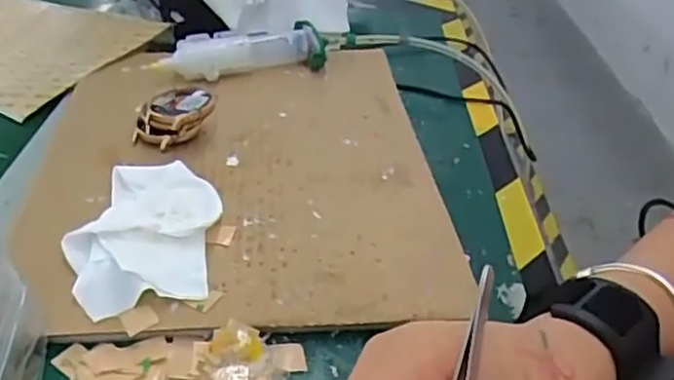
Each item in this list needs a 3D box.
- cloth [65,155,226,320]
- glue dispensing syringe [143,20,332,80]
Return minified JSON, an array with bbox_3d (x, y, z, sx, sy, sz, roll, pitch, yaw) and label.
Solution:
[{"bbox_3d":[-0.104,0.022,0.373,0.073,0.018,0.119,0,35,-1],"label":"cloth"},{"bbox_3d":[-0.081,-0.112,0.555,0.137,0.032,0.040,-8,36,-12],"label":"glue dispensing syringe"}]

